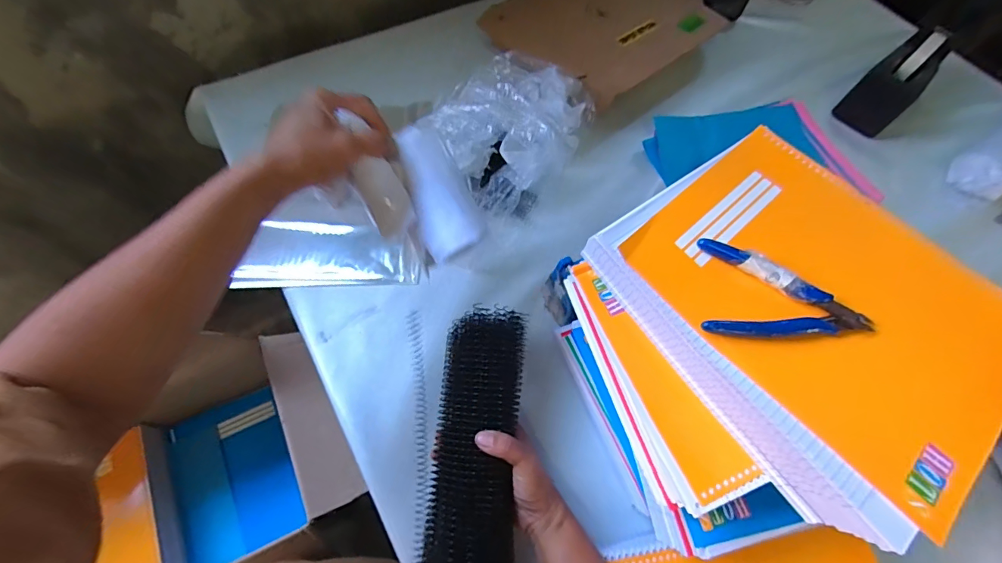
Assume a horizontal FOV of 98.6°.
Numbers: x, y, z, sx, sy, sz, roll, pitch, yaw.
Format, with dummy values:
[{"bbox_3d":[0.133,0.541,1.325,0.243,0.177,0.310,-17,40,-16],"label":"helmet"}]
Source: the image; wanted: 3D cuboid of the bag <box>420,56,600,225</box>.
[{"bbox_3d":[0.023,-0.213,0.574,0.159,0.091,0.238,28,66,11],"label":"bag"}]

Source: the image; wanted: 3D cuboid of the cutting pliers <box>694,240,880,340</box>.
[{"bbox_3d":[0.197,0.010,0.298,0.114,0.011,0.069,9,63,2],"label":"cutting pliers"}]

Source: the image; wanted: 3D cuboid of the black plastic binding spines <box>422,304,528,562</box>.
[{"bbox_3d":[-0.023,0.166,0.414,0.083,0.047,0.279,5,69,0],"label":"black plastic binding spines"}]

